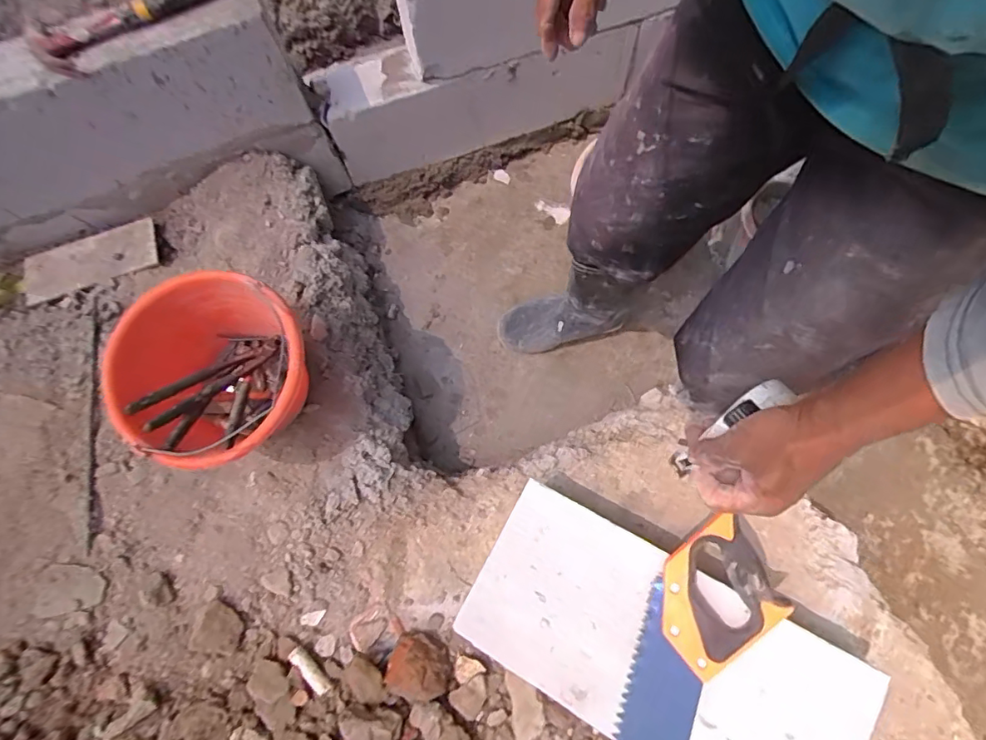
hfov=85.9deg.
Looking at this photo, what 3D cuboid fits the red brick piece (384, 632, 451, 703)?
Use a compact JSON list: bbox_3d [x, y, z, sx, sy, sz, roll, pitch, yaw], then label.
[{"bbox_3d":[-0.093,0.382,0.679,0.079,0.046,0.067,31,78,10],"label":"red brick piece"}]

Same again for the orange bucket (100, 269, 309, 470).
[{"bbox_3d":[-0.350,0.010,0.730,0.199,0.220,0.245,4,75,3],"label":"orange bucket"}]

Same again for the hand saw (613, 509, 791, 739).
[{"bbox_3d":[0.159,0.414,0.537,0.118,0.054,0.544,25,77,8],"label":"hand saw"}]

